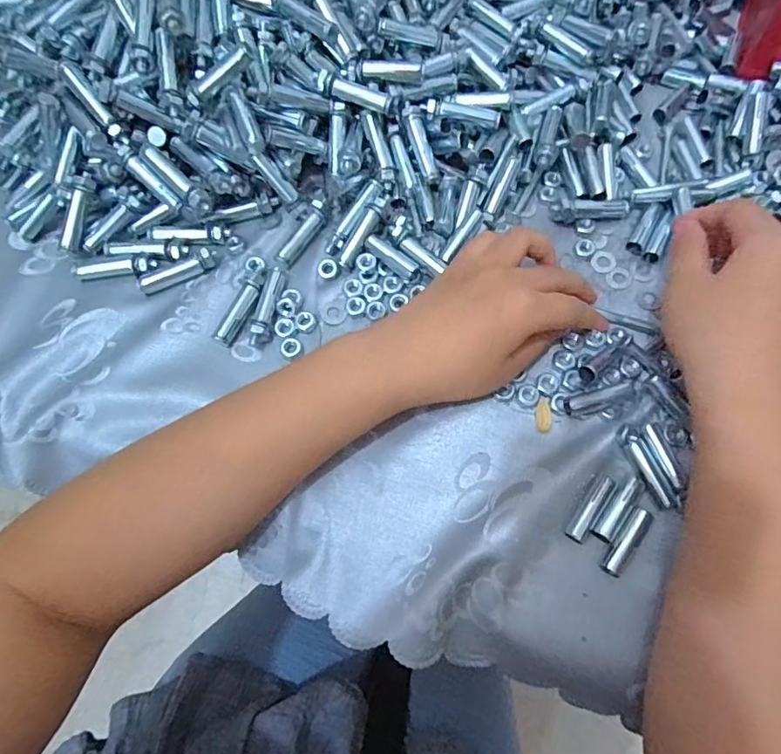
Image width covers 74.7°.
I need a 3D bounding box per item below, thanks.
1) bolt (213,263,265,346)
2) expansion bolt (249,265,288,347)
[{"bbox_3d":[-0.094,-0.047,0.328,0.014,0.009,0.059,20,72,9],"label":"bolt"},{"bbox_3d":[-0.078,-0.047,0.325,0.012,0.014,0.055,8,70,5],"label":"expansion bolt"}]

